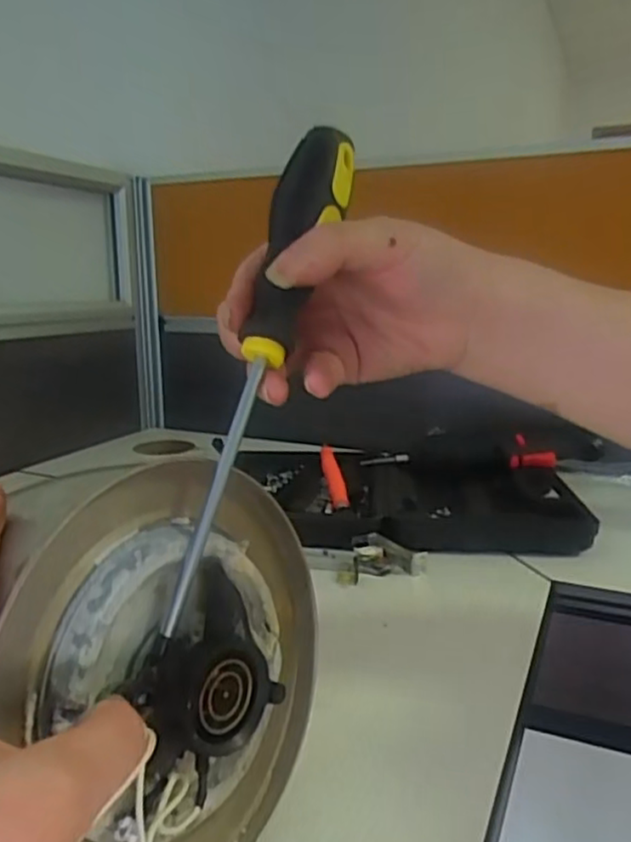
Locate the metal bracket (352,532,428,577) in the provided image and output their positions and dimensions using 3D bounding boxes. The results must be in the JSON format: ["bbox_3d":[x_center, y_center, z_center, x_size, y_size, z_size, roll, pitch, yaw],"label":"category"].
[{"bbox_3d":[0.058,0.105,0.527,0.056,0.019,0.039,0,12,1],"label":"metal bracket"}]

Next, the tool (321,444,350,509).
[{"bbox_3d":[0.018,0.051,0.660,0.018,0.020,0.134,-1,12,-4],"label":"tool"}]

